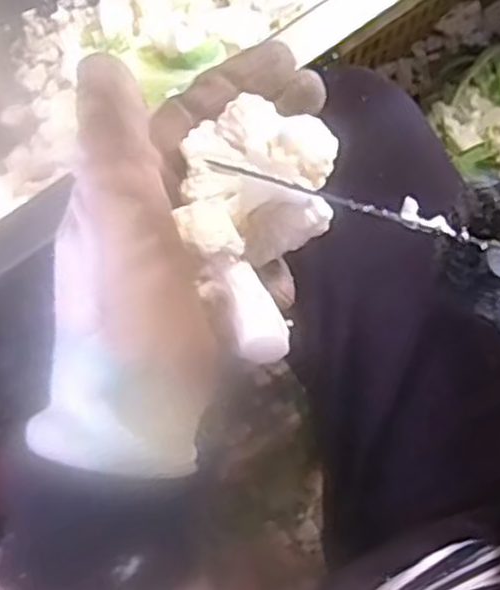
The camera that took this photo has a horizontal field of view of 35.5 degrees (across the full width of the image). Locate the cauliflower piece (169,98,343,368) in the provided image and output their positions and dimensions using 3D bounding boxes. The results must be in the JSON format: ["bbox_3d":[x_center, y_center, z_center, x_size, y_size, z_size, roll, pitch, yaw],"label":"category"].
[{"bbox_3d":[0.002,-0.022,0.264,0.048,0.030,0.085,5,75,0],"label":"cauliflower piece"}]

